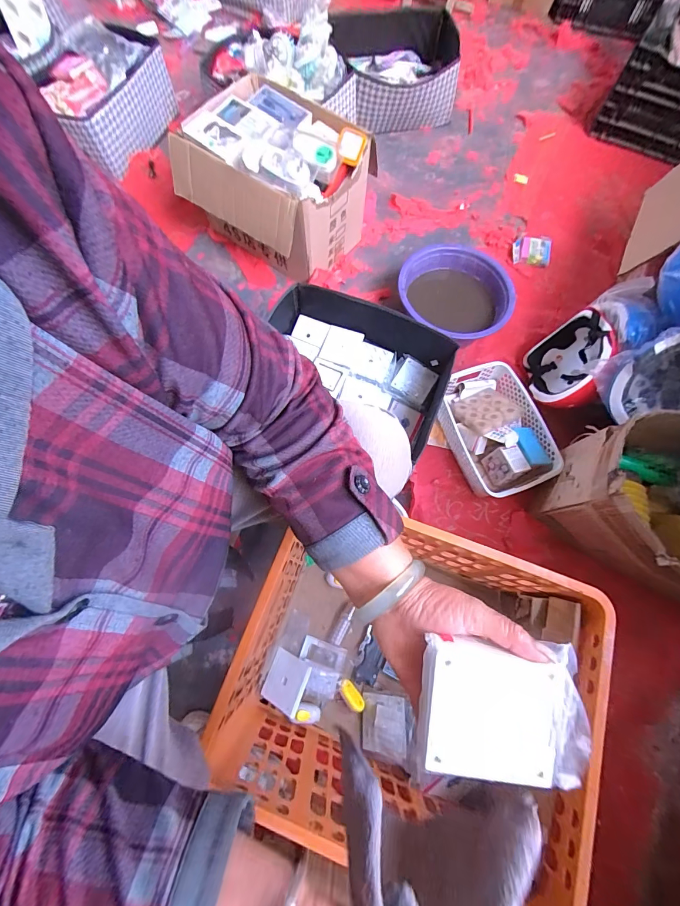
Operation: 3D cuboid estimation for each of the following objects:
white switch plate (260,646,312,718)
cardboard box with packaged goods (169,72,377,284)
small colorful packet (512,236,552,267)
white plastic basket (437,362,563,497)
[{"bbox_3d":[-0.102,0.421,0.668,0.092,0.012,0.081,4,61,43],"label":"white switch plate"},{"bbox_3d":[-0.165,-0.728,0.976,0.411,0.287,0.358,31,73,9],"label":"cardboard box with packaged goods"},{"bbox_3d":[0.581,-0.617,1.097,0.109,0.030,0.104,9,71,2],"label":"small colorful packet"},{"bbox_3d":[0.358,-0.053,0.840,0.208,0.085,0.298,-19,72,-7],"label":"white plastic basket"}]

